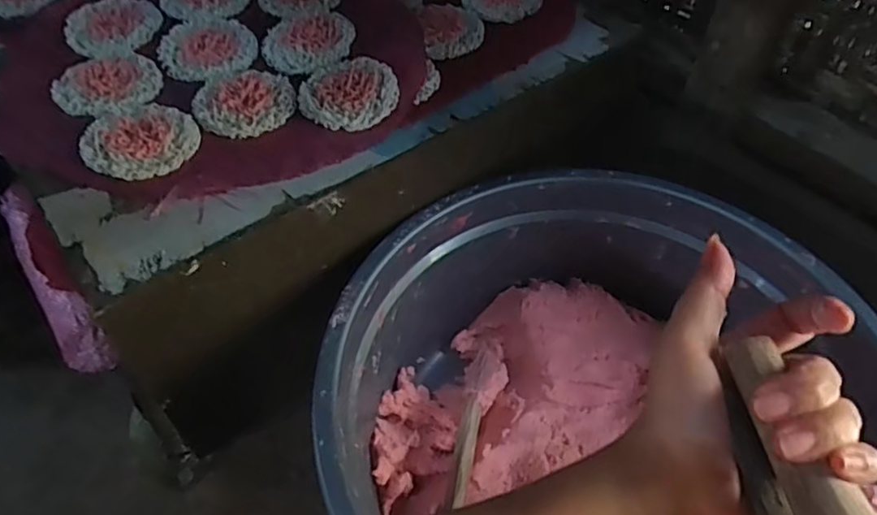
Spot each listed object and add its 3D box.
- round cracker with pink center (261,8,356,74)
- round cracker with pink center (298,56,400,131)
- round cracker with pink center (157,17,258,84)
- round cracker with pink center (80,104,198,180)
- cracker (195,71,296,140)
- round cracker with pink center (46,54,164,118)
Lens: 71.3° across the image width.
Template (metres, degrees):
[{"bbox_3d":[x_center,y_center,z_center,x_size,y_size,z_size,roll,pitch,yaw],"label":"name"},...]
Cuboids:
[{"bbox_3d":[-0.114,-0.192,0.536,0.078,0.010,0.075,1,50,-1],"label":"round cracker with pink center"},{"bbox_3d":[-0.073,-0.135,0.494,0.076,0.016,0.074,-2,55,-7],"label":"round cracker with pink center"},{"bbox_3d":[-0.199,-0.180,0.529,0.078,0.009,0.077,3,54,-4],"label":"round cracker with pink center"},{"bbox_3d":[-0.223,-0.090,0.456,0.079,0.009,0.073,1,50,-1],"label":"round cracker with pink center"},{"bbox_3d":[-0.154,-0.126,0.487,0.075,0.009,0.069,1,50,-1],"label":"cracker"},{"bbox_3d":[-0.268,-0.140,0.496,0.080,0.008,0.070,-27,56,-22],"label":"round cracker with pink center"}]

